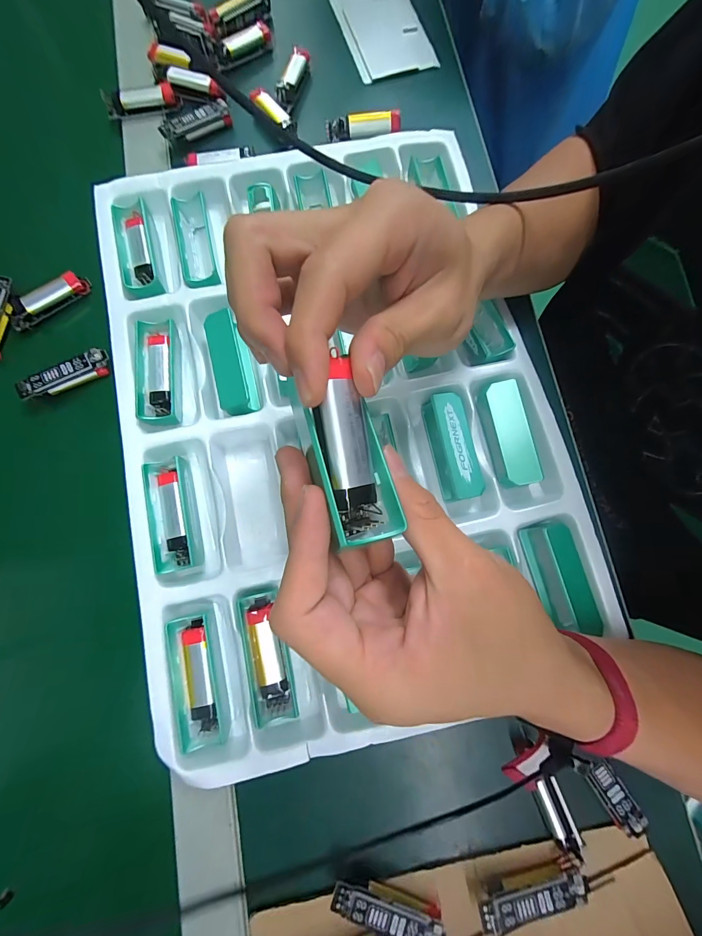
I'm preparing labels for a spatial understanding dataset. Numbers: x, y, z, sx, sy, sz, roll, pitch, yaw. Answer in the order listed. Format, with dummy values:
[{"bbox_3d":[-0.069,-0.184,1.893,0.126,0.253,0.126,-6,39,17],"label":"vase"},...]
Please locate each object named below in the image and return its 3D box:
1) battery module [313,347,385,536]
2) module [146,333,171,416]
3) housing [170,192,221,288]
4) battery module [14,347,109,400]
[{"bbox_3d":[-0.002,-0.008,0.132,0.018,0.010,0.066,-9,95,-3],"label":"battery module"},{"bbox_3d":[-0.148,-0.074,0.278,0.017,0.010,0.066,-8,79,-3],"label":"module"},{"bbox_3d":[-0.129,-0.183,0.303,0.028,0.033,0.082,-13,79,-4],"label":"housing"},{"bbox_3d":[-0.229,-0.074,0.287,0.067,0.015,0.017,-29,81,-7],"label":"battery module"}]

